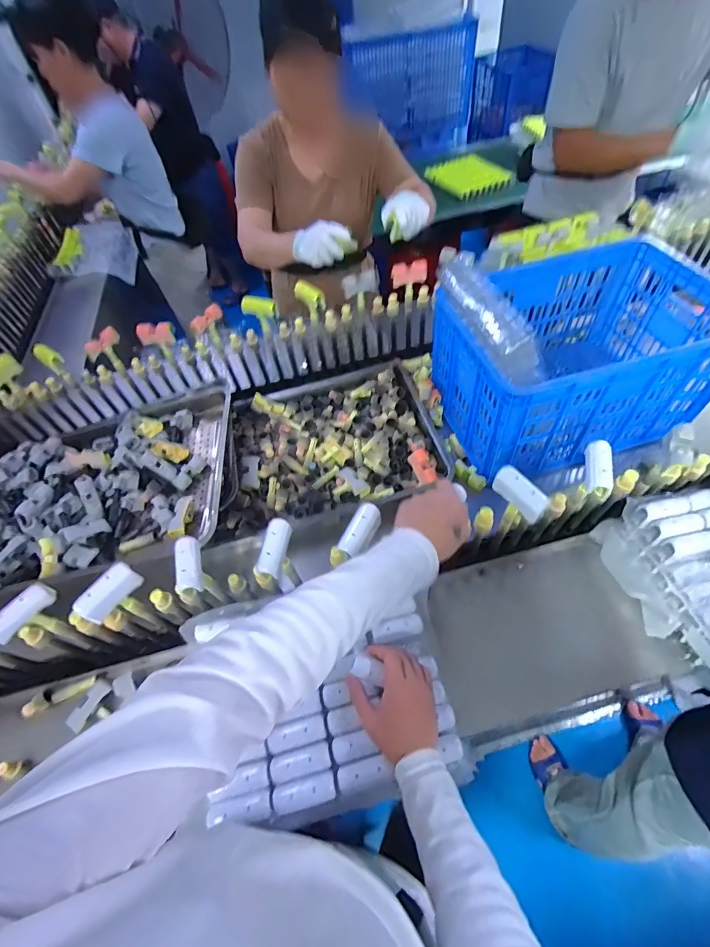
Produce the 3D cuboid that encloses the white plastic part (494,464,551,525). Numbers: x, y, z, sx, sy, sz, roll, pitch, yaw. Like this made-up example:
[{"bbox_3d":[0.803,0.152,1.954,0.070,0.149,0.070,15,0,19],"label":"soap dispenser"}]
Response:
[{"bbox_3d":[0.230,0.027,0.558,0.032,0.043,0.081,-26,58,-12],"label":"white plastic part"}]

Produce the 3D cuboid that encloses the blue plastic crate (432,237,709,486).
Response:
[{"bbox_3d":[0.450,-0.244,0.851,0.504,0.239,0.355,-15,56,-5],"label":"blue plastic crate"}]

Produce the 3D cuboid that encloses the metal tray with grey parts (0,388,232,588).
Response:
[{"bbox_3d":[-0.551,0.004,0.844,0.599,0.084,0.431,-8,56,0],"label":"metal tray with grey parts"}]

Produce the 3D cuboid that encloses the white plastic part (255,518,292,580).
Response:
[{"bbox_3d":[-0.107,0.099,0.553,0.029,0.033,0.081,5,57,8],"label":"white plastic part"}]

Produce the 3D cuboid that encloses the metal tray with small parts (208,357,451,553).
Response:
[{"bbox_3d":[-0.048,-0.081,0.931,0.452,0.049,0.423,-9,56,-1],"label":"metal tray with small parts"}]

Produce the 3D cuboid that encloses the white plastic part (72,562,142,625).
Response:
[{"bbox_3d":[-0.334,0.162,0.548,0.032,0.046,0.084,37,66,25],"label":"white plastic part"}]

